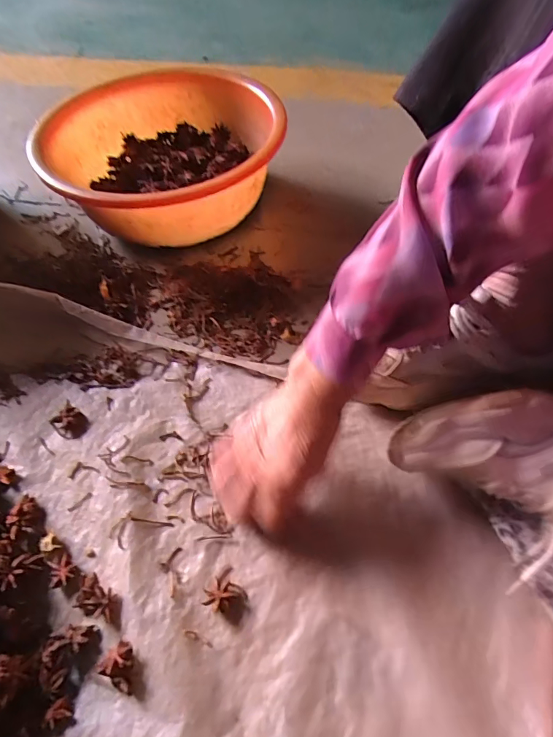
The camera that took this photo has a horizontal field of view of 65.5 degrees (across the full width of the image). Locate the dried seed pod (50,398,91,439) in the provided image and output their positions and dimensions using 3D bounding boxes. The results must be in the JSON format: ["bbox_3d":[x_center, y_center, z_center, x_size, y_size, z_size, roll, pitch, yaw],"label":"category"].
[{"bbox_3d":[-0.217,0.054,0.448,0.044,0.011,0.030,33,63,23],"label":"dried seed pod"}]

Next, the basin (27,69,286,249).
[{"bbox_3d":[-0.158,-0.300,0.628,0.316,0.117,0.337,-1,55,2],"label":"basin"}]

